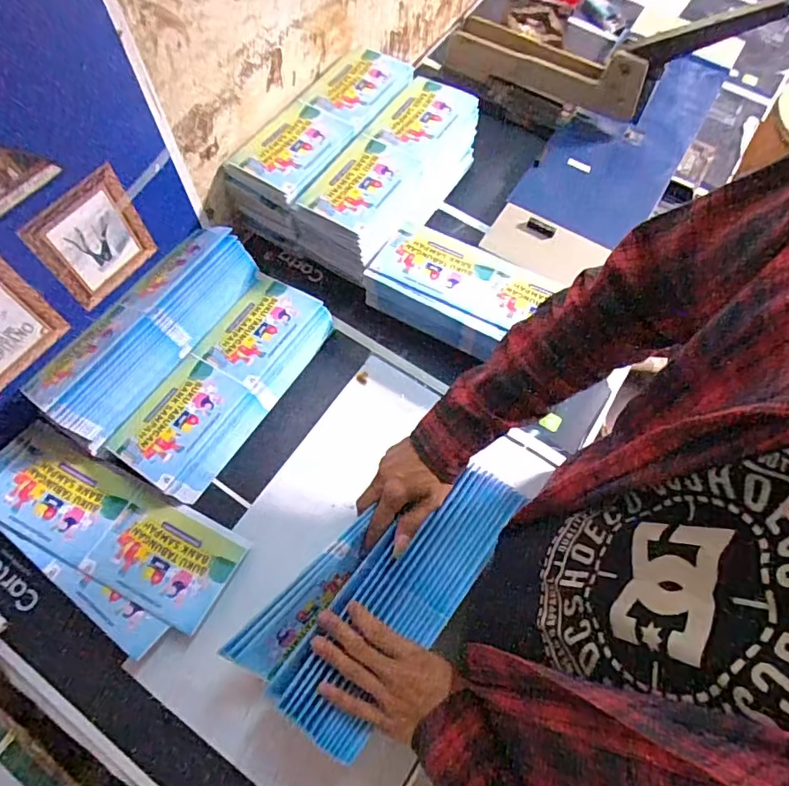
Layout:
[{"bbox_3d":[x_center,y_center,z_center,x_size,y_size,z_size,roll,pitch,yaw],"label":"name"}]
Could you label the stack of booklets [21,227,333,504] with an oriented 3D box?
[{"bbox_3d":[-0.268,-0.058,0.662,0.237,0.098,0.303,32,69,12],"label":"stack of booklets"}]

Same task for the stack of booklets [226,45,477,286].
[{"bbox_3d":[-0.049,-0.346,0.786,0.241,0.116,0.321,33,69,12],"label":"stack of booklets"}]

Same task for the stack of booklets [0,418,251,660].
[{"bbox_3d":[-0.354,0.158,0.622,0.339,0.023,0.147,31,69,12],"label":"stack of booklets"}]

